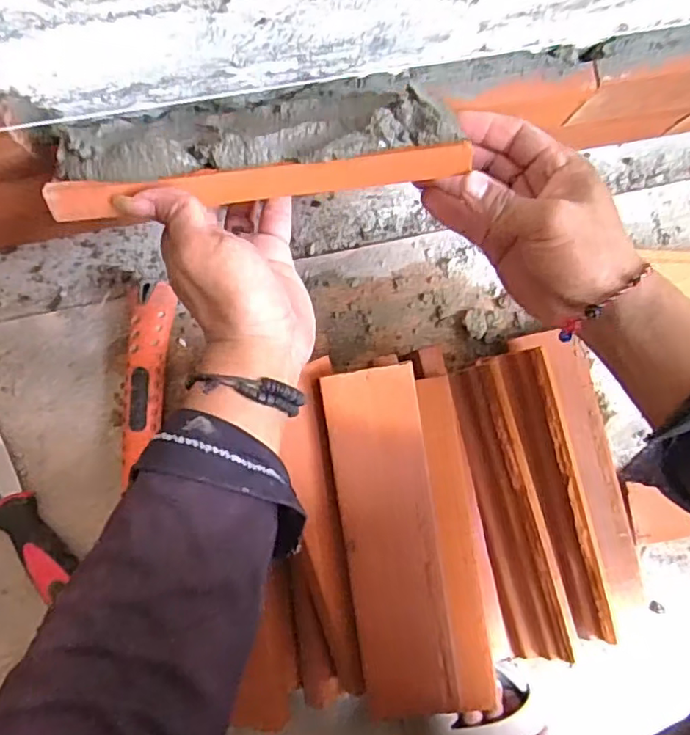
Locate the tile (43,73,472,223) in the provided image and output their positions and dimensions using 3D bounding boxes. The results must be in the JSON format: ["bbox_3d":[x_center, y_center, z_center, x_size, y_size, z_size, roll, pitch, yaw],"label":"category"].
[{"bbox_3d":[-0.047,-0.122,0.314,0.213,0.030,0.064,-7,88,-2],"label":"tile"}]

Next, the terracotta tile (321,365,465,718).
[{"bbox_3d":[0.031,0.116,0.385,0.061,0.011,0.228,-9,88,-3],"label":"terracotta tile"}]

